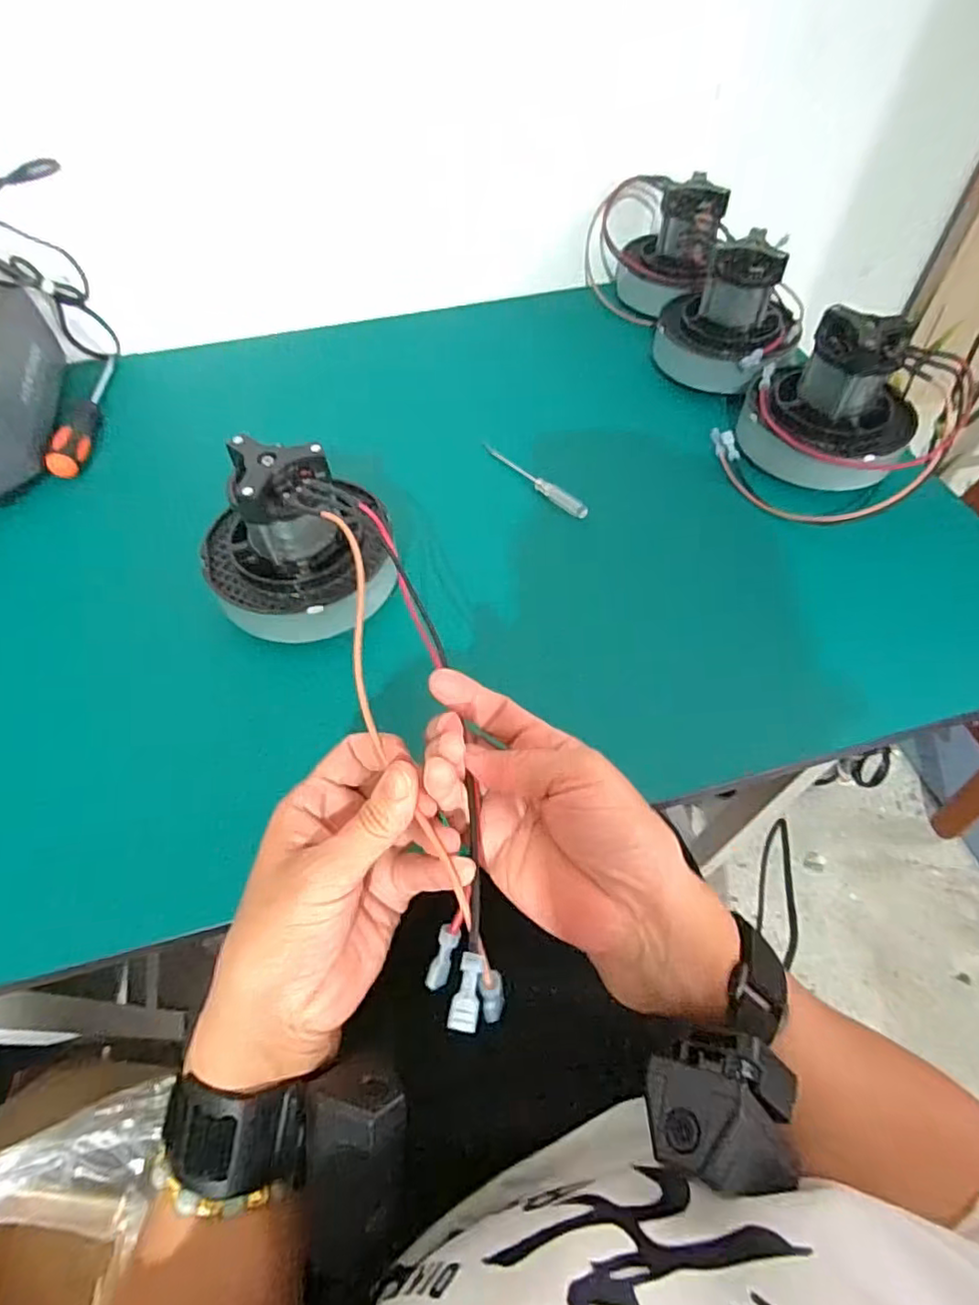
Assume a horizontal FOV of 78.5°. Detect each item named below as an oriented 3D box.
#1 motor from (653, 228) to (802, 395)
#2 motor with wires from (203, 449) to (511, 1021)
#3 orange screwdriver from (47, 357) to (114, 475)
[{"bbox_3d":[0.222,-0.312,0.545,0.098,0.101,0.125,-30,59,-18],"label":"motor"},{"bbox_3d":[-0.078,0.006,0.305,0.094,0.095,0.339,-24,50,-15],"label":"motor with wires"},{"bbox_3d":[-0.374,-0.226,0.553,0.029,0.026,0.186,-10,55,-5],"label":"orange screwdriver"}]

